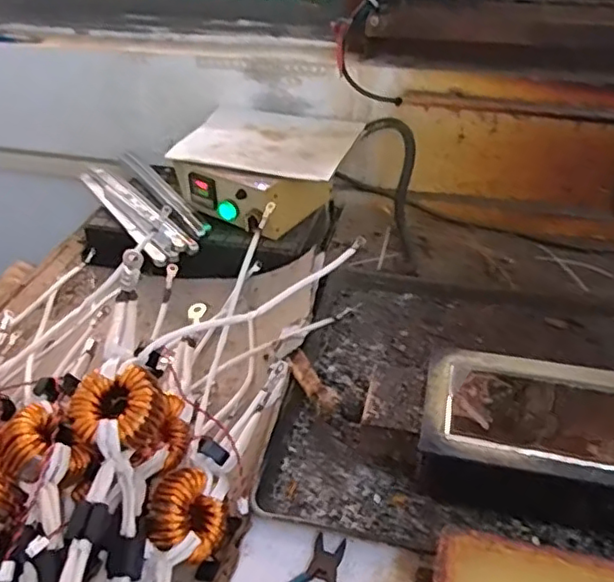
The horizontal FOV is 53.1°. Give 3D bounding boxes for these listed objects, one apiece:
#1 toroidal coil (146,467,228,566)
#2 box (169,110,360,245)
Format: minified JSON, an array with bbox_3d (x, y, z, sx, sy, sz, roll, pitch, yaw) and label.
[{"bbox_3d":[-0.109,0.206,0.550,0.056,0.062,0.067,11,40,15],"label":"toroidal coil"},{"bbox_3d":[-0.063,-0.190,0.947,0.251,0.092,0.236,11,40,15],"label":"box"}]

